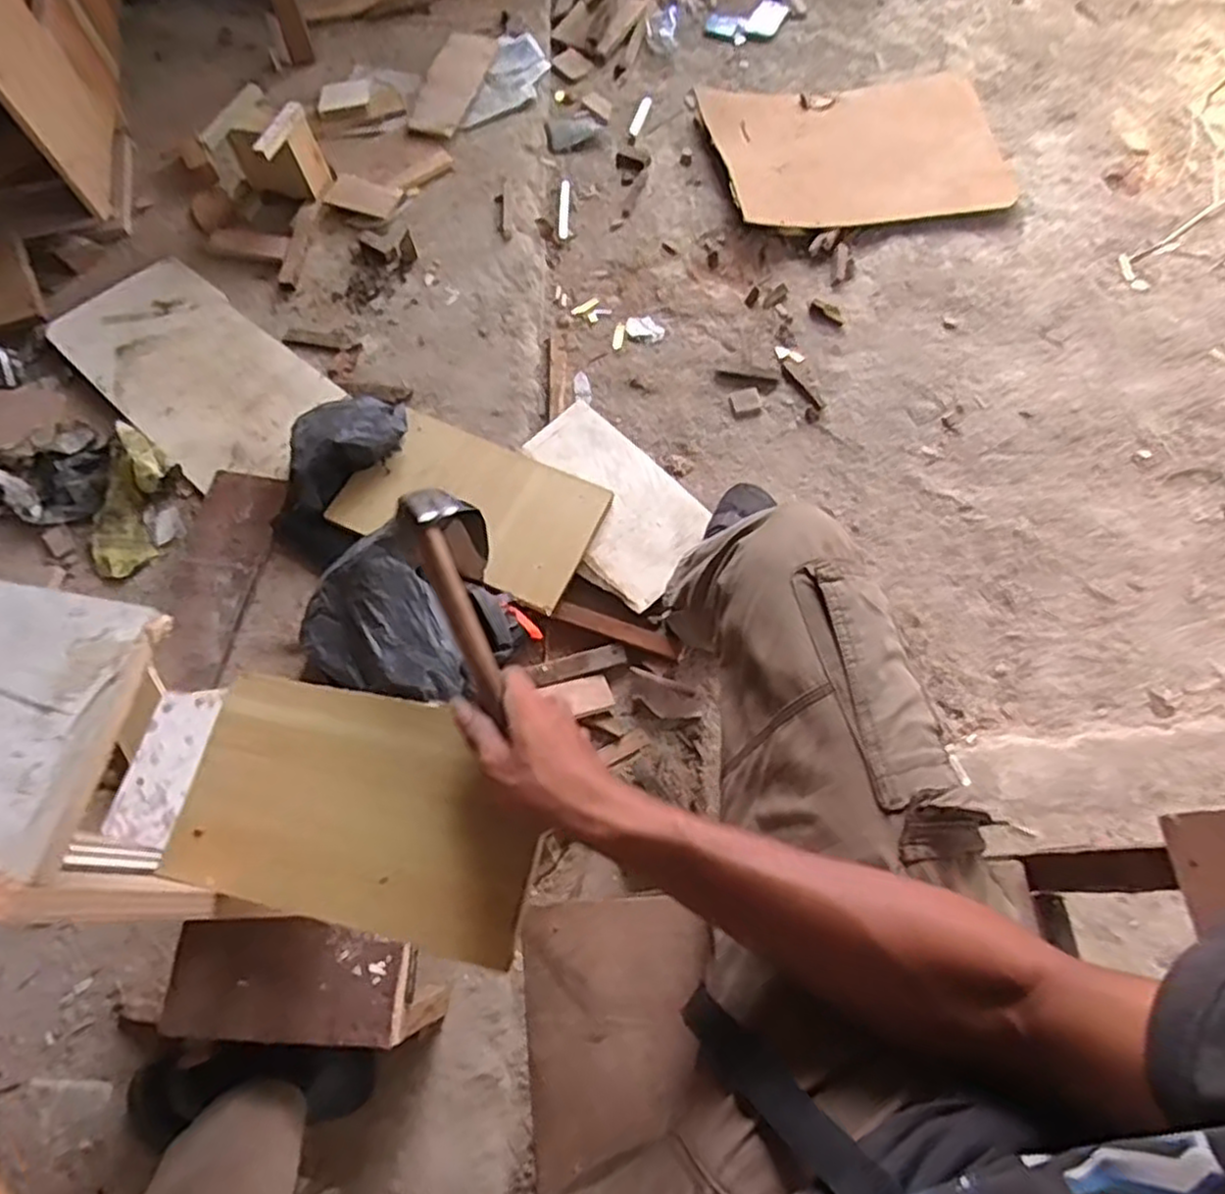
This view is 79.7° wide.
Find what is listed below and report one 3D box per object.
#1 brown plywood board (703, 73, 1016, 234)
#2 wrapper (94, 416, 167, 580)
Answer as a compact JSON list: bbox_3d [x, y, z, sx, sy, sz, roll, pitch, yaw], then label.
[{"bbox_3d":[0.482,-0.864,1.417,0.543,0.033,0.369,-8,69,-3],"label":"brown plywood board"},{"bbox_3d":[-0.745,-0.152,1.131,0.114,0.046,0.244,-3,69,-1],"label":"wrapper"}]

